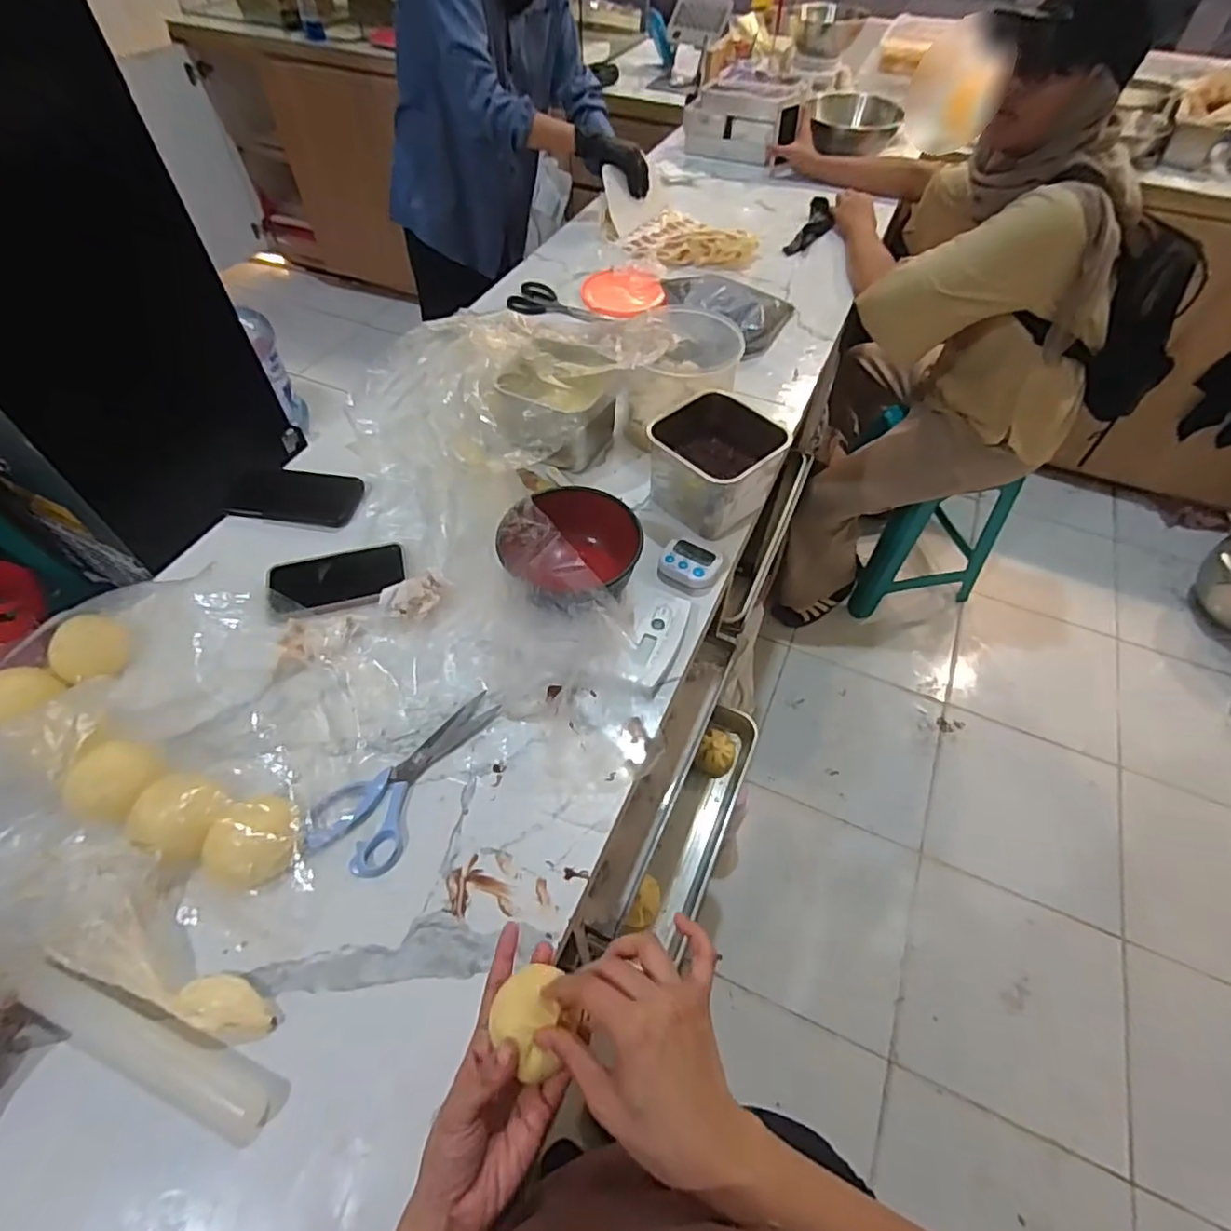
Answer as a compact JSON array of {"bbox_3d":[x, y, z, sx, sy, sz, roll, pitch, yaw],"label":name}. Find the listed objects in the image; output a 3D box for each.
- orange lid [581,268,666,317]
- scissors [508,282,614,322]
[{"bbox_3d":[0.012,-0.571,1.093,0.138,0.006,0.153,-7,55,-6],"label":"orange lid"},{"bbox_3d":[-0.095,-0.527,1.063,0.193,0.013,0.088,28,59,18],"label":"scissors"}]

